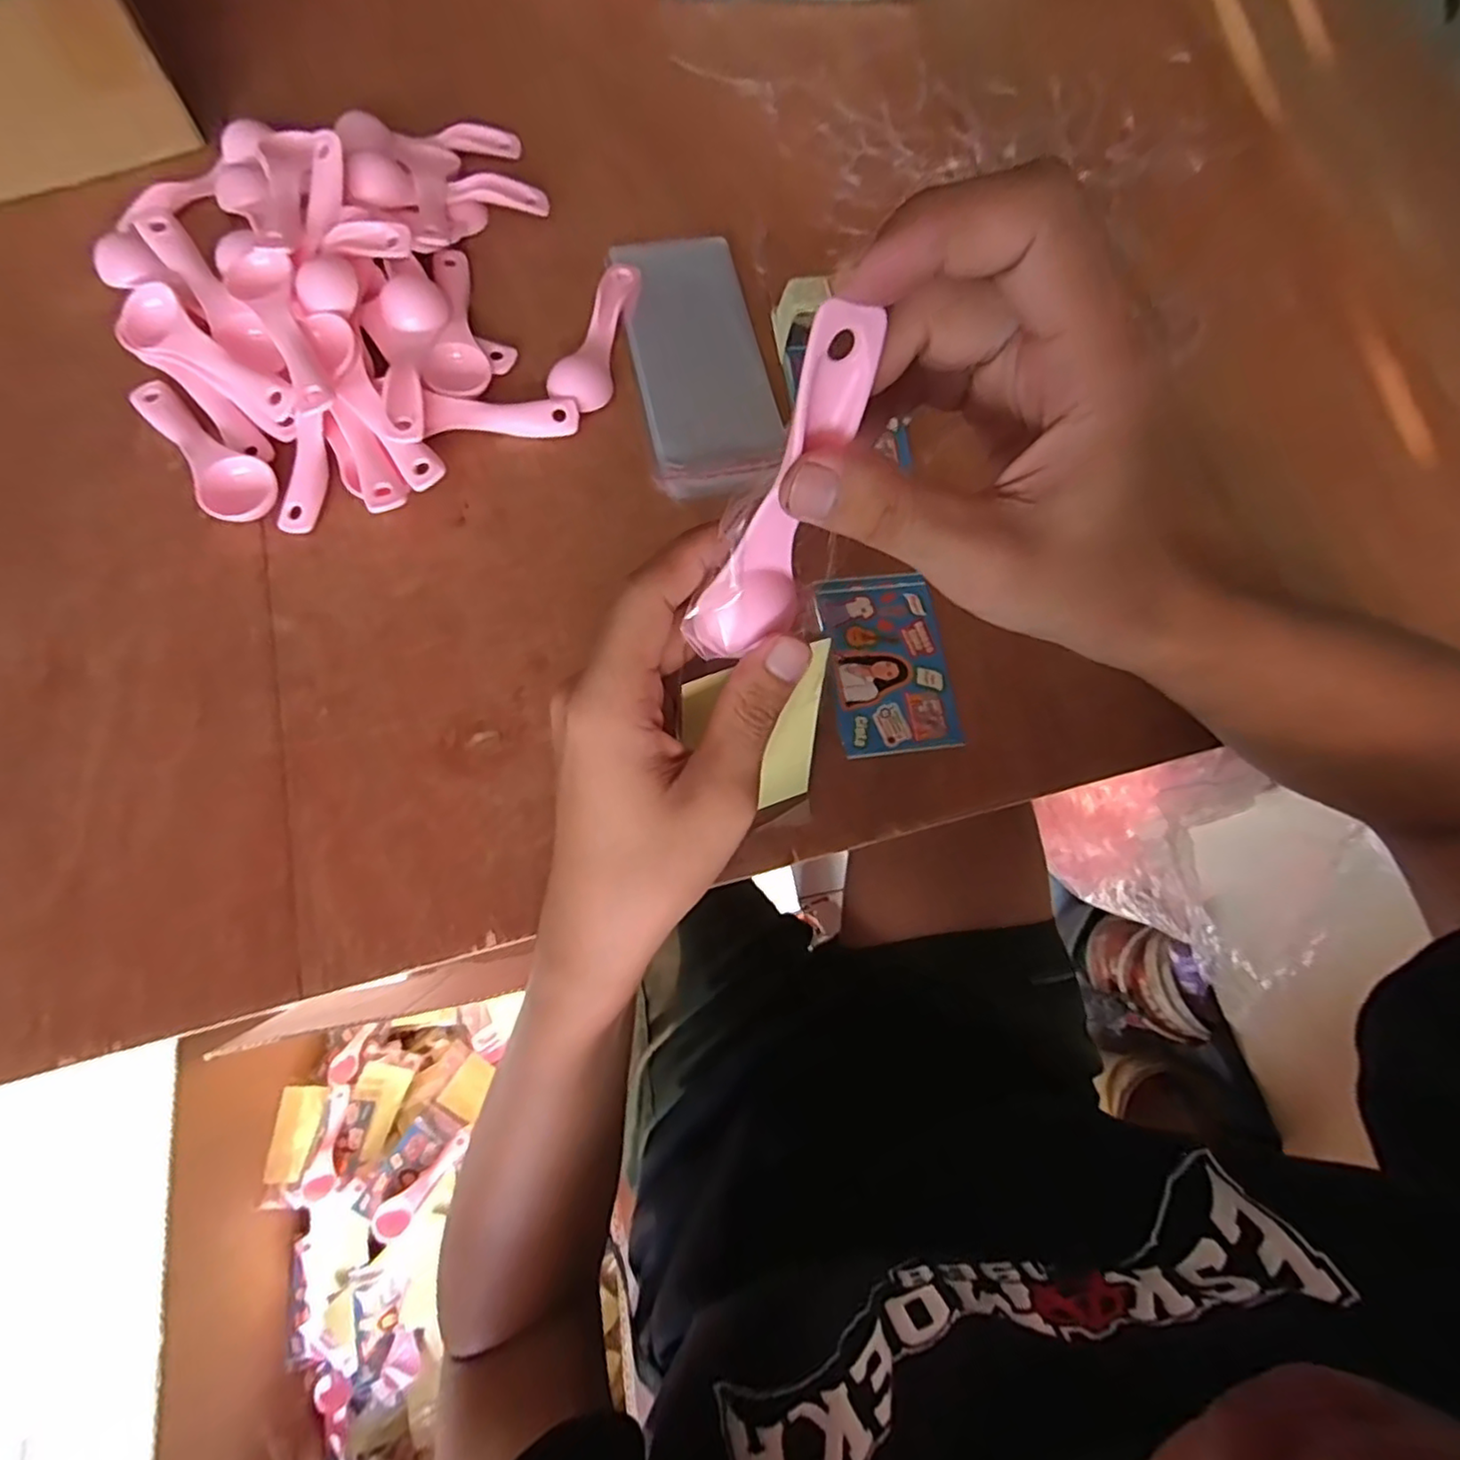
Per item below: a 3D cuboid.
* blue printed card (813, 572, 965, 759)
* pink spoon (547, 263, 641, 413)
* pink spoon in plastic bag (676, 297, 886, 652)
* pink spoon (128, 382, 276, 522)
[{"bbox_3d":[0.083,-0.036,0.347,0.063,0.004,0.098,-6,72,-5],"label":"blue printed card"},{"bbox_3d":[-0.079,-0.236,0.391,0.032,0.011,0.114,10,72,0],"label":"pink spoon"},{"bbox_3d":[0.017,-0.064,0.192,0.024,0.105,0.028,39,49,12],"label":"pink spoon in plastic bag"},{"bbox_3d":[-0.284,-0.149,0.350,0.112,0.017,0.035,41,74,9],"label":"pink spoon"}]

